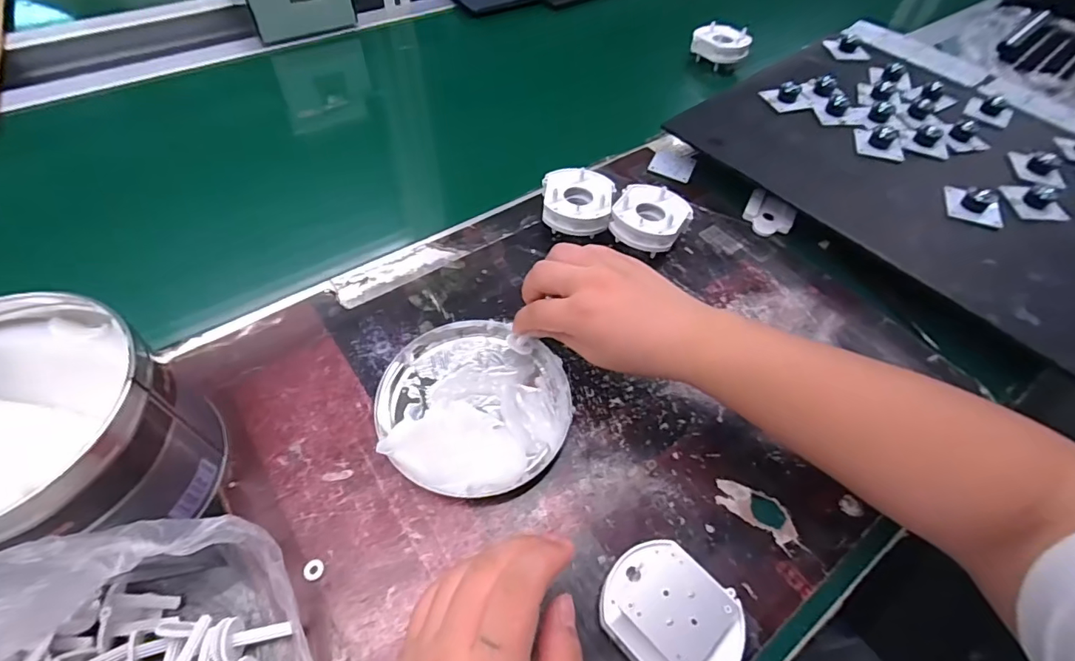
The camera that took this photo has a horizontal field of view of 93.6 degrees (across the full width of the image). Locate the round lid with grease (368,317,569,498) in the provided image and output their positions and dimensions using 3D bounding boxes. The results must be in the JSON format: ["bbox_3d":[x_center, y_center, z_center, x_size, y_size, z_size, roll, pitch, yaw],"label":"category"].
[{"bbox_3d":[-0.043,0.045,0.342,0.128,0.027,0.123,2,54,-3],"label":"round lid with grease"}]

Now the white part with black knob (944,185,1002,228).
[{"bbox_3d":[0.395,-0.117,0.454,0.045,0.018,0.045,28,57,15],"label":"white part with black knob"}]

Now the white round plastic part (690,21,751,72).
[{"bbox_3d":[0.235,-0.366,0.651,0.071,0.036,0.049,16,55,8],"label":"white round plastic part"}]

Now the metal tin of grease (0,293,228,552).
[{"bbox_3d":[-0.255,0.058,0.272,0.124,0.102,0.118,2,54,-3],"label":"metal tin of grease"}]

